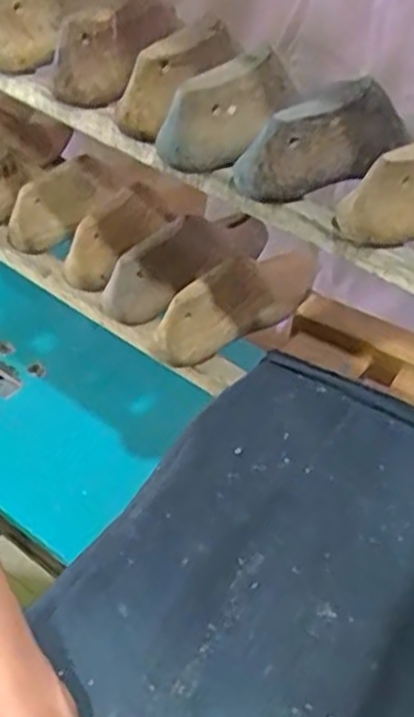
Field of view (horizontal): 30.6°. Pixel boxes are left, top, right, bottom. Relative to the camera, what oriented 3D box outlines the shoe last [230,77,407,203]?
[{"bbox_3d":[0.091,-0.171,0.584,0.138,0.070,0.056,-24,52,-30],"label":"shoe last"}]

